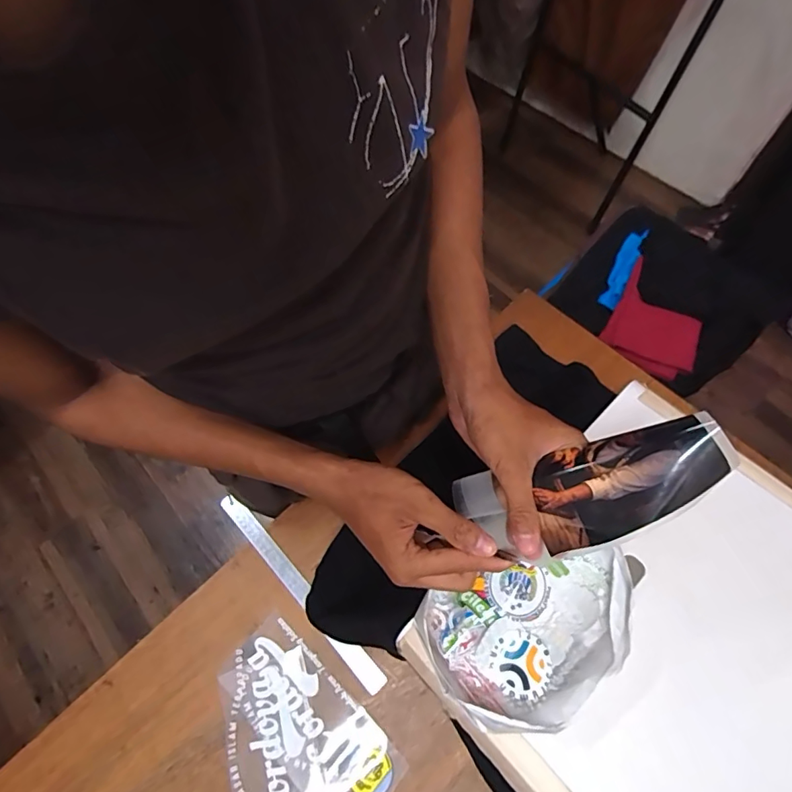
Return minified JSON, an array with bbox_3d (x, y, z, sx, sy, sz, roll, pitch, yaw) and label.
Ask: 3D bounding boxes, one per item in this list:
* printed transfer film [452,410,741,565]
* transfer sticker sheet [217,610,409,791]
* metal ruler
[{"bbox_3d":[0.131,0.071,0.338,0.186,0.018,0.071,-24,62,27],"label":"printed transfer film"},{"bbox_3d":[-0.108,0.399,0.586,0.239,0.006,0.108,41,74,19],"label":"transfer sticker sheet"},{"bbox_3d":[-0.137,0.258,0.652,0.027,0.007,0.332,-42,69,-16],"label":"metal ruler"}]

